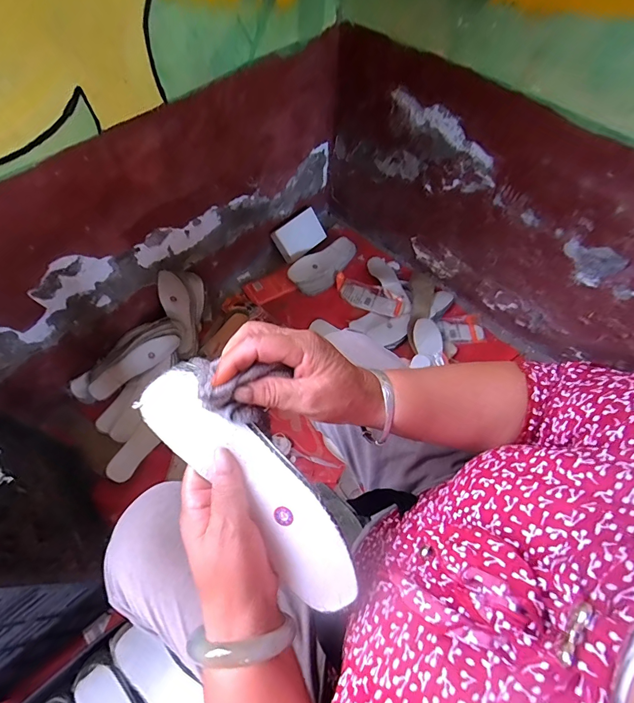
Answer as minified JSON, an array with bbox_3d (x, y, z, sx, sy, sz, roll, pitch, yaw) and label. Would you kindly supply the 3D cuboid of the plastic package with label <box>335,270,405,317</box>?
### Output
[{"bbox_3d":[0.143,-0.160,1.072,0.203,0.027,0.079,24,62,12],"label":"plastic package with label"}]

